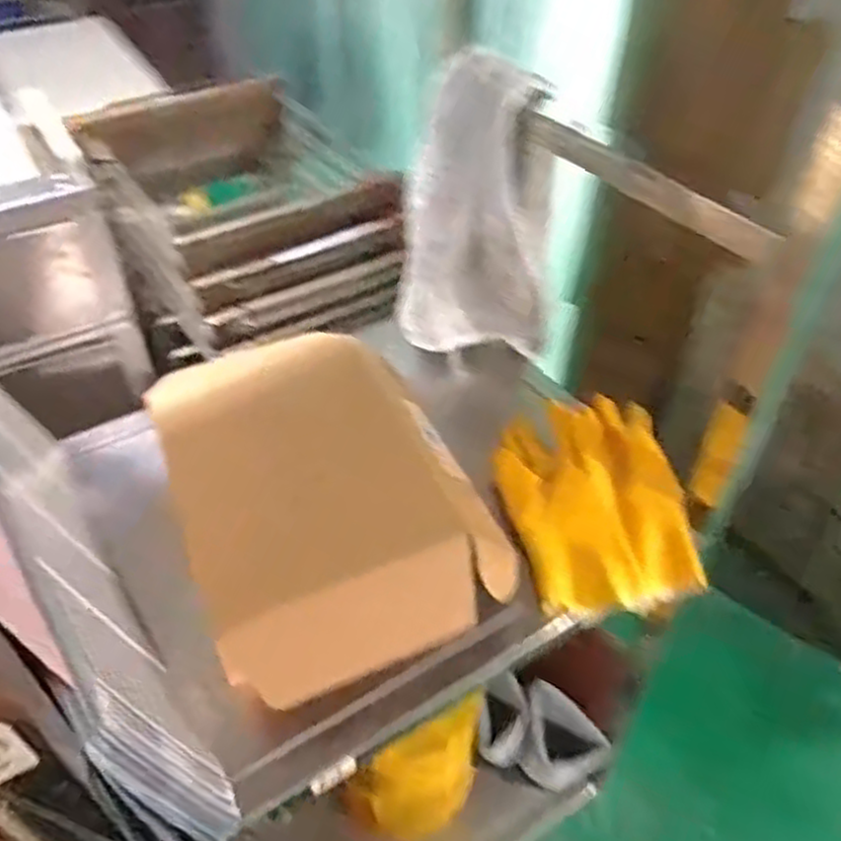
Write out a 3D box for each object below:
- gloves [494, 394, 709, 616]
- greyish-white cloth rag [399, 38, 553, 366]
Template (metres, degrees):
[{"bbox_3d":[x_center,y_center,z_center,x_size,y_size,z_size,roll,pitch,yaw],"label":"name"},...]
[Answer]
[{"bbox_3d":[0.194,0.087,0.838,0.195,0.062,0.280,-2,44,-2],"label":"gloves"},{"bbox_3d":[0.067,-0.245,0.939,0.187,0.396,0.120,3,24,3],"label":"greyish-white cloth rag"}]

